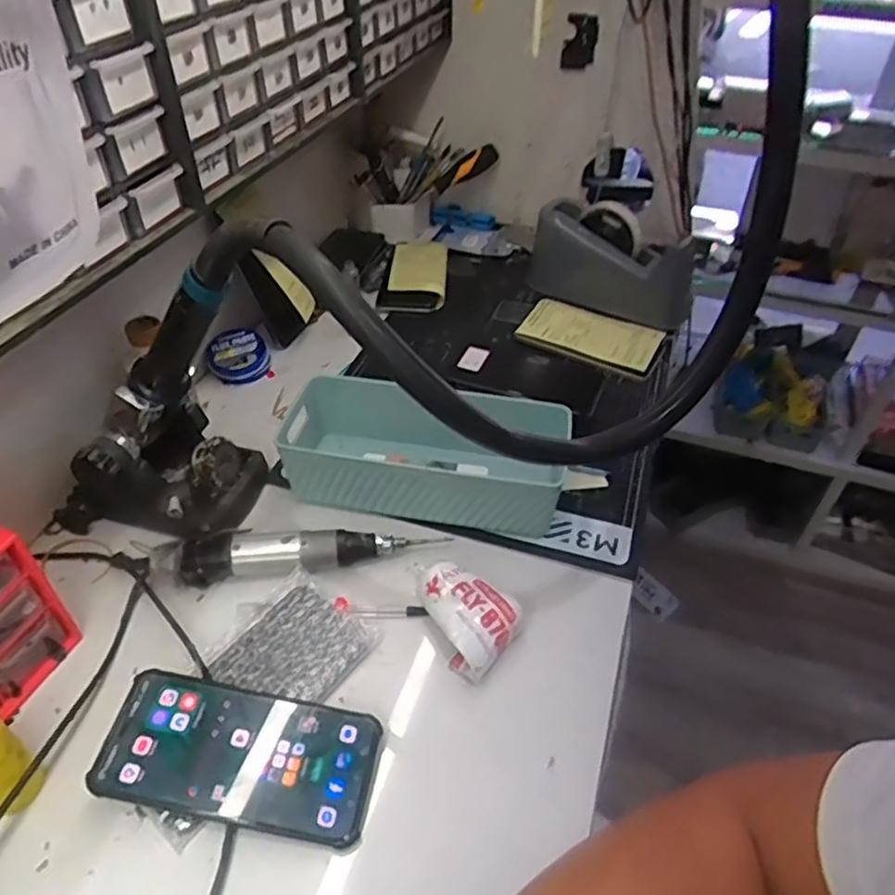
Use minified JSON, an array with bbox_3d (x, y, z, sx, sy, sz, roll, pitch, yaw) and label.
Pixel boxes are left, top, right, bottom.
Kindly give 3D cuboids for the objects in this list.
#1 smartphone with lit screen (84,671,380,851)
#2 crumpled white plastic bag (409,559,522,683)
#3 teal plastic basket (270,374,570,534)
[{"bbox_3d":[-0.129,0.192,0.418,0.165,0.008,0.078,13,50,2],"label":"smartphone with lit screen"},{"bbox_3d":[0.006,0.121,0.499,0.059,0.034,0.098,-32,51,-31],"label":"crumpled white plastic bag"},{"bbox_3d":[-0.021,0.009,0.587,0.241,0.071,0.105,4,42,4],"label":"teal plastic basket"}]

